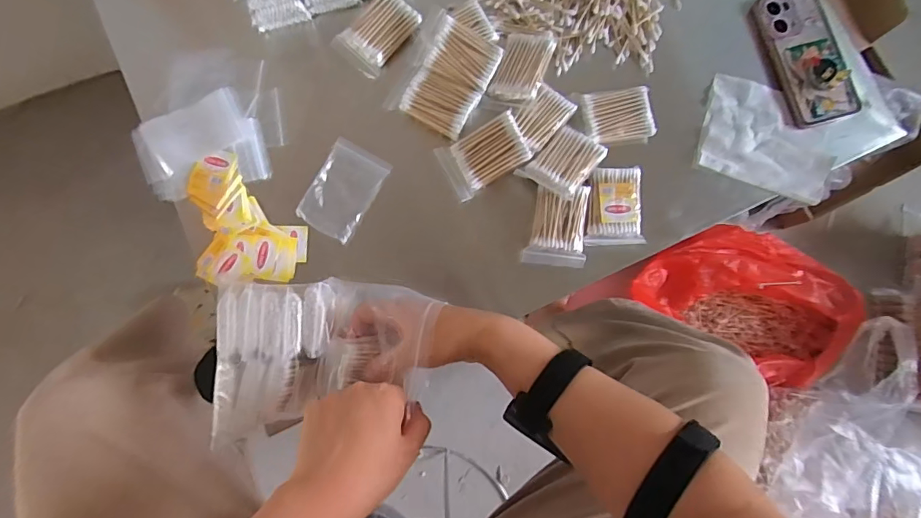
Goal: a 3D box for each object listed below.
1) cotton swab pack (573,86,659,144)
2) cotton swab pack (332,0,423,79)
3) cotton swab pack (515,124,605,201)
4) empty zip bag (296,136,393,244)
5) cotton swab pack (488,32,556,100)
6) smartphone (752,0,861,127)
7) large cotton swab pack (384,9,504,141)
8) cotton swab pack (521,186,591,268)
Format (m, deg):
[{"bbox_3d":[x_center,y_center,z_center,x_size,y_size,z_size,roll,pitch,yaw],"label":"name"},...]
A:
[{"bbox_3d":[0.173,-0.159,0.539,0.076,0.016,0.066,-9,81,-3],"label":"cotton swab pack"},{"bbox_3d":[-0.090,-0.252,0.542,0.086,0.025,0.061,-44,85,-8],"label":"cotton swab pack"},{"bbox_3d":[0.110,-0.103,0.512,0.059,0.020,0.078,39,82,4],"label":"cotton swab pack"},{"bbox_3d":[-0.127,-0.074,0.524,0.064,0.008,0.098,30,83,0],"label":"empty zip bag"},{"bbox_3d":[0.069,-0.213,0.529,0.050,0.014,0.081,21,81,2],"label":"cotton swab pack"},{"bbox_3d":[0.403,-0.237,0.561,0.082,0.017,0.159,-17,82,-4],"label":"smartphone"},{"bbox_3d":[-0.016,-0.197,0.524,0.087,0.015,0.111,27,96,-3],"label":"large cotton swab pack"},{"bbox_3d":[0.103,-0.035,0.517,0.064,0.023,0.081,4,81,-1],"label":"cotton swab pack"}]

